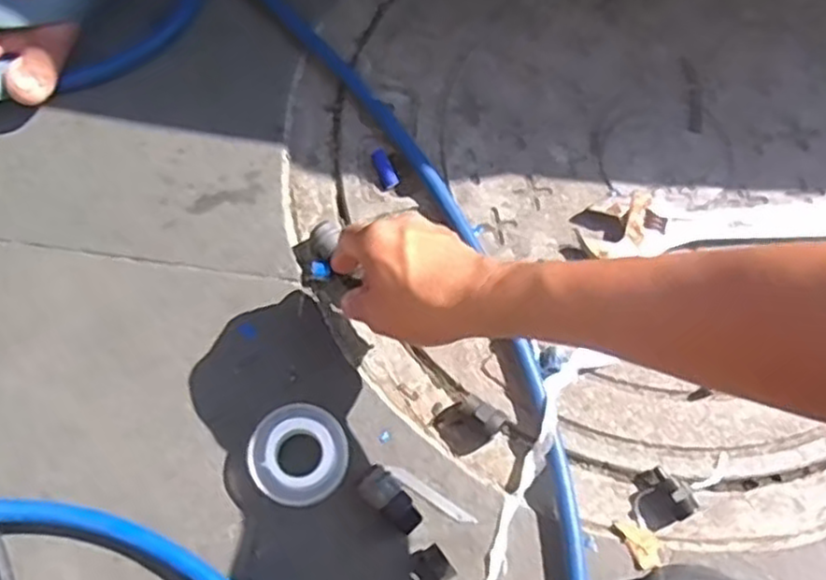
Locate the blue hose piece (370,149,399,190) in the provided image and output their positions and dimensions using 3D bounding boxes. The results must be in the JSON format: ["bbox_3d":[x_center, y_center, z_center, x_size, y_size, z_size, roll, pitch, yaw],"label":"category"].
[{"bbox_3d":[-0.024,-0.105,0.632,0.016,0.010,0.036,-23,85,-12],"label":"blue hose piece"}]

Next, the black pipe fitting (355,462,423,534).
[{"bbox_3d":[-0.015,0.149,0.523,0.051,0.024,0.024,39,71,12],"label":"black pipe fitting"}]

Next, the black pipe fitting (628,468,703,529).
[{"bbox_3d":[0.184,0.156,0.543,0.040,0.024,0.039,-26,71,-13],"label":"black pipe fitting"}]

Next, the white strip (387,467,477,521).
[{"bbox_3d":[0.014,0.152,0.541,0.074,0.004,0.010,32,70,10],"label":"white strip"}]

